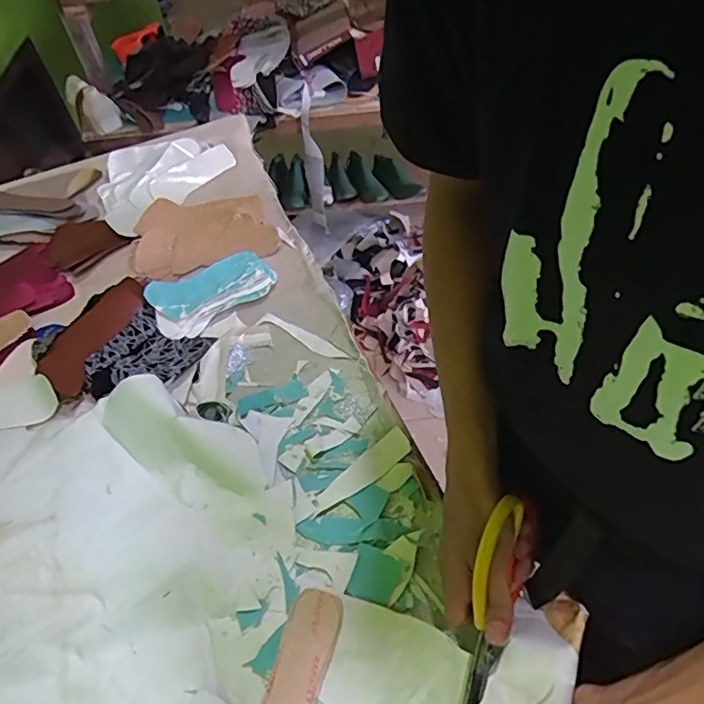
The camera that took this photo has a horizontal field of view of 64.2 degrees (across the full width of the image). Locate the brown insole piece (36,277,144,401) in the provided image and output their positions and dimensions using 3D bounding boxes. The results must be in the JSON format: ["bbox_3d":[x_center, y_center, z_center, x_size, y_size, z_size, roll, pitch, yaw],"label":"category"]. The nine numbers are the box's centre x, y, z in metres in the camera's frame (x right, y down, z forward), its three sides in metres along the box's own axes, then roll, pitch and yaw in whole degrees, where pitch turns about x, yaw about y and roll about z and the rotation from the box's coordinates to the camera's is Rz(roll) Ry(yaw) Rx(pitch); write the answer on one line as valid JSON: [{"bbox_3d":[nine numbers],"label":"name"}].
[{"bbox_3d":[-0.360,-0.028,0.778,0.066,0.012,0.189,24,61,2],"label":"brown insole piece"}]

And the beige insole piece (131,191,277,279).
[{"bbox_3d":[-0.235,-0.189,0.881,0.215,0.024,0.125,-14,78,-12],"label":"beige insole piece"}]

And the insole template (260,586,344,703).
[{"bbox_3d":[-0.054,0.310,0.514,0.066,0.024,0.170,5,54,7],"label":"insole template"}]

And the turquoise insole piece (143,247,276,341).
[{"bbox_3d":[-0.200,-0.088,0.812,0.178,0.028,0.091,-26,57,-15],"label":"turquoise insole piece"}]

